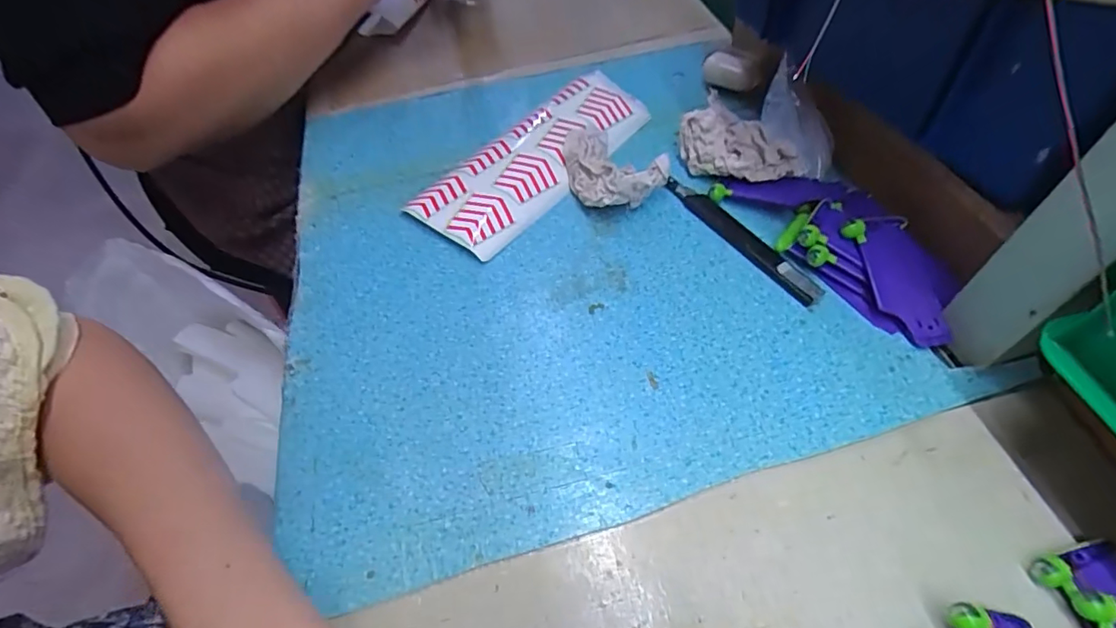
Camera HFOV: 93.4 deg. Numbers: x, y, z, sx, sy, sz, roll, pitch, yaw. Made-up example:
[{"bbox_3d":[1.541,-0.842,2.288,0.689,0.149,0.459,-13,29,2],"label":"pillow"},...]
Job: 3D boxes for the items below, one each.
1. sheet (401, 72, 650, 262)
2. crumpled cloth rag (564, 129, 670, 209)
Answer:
[{"bbox_3d":[-0.016,-0.135,0.441,0.085,0.021,0.217,32,63,25],"label":"sheet"},{"bbox_3d":[0.045,-0.119,0.420,0.073,0.036,0.092,-11,53,-3],"label":"crumpled cloth rag"}]

